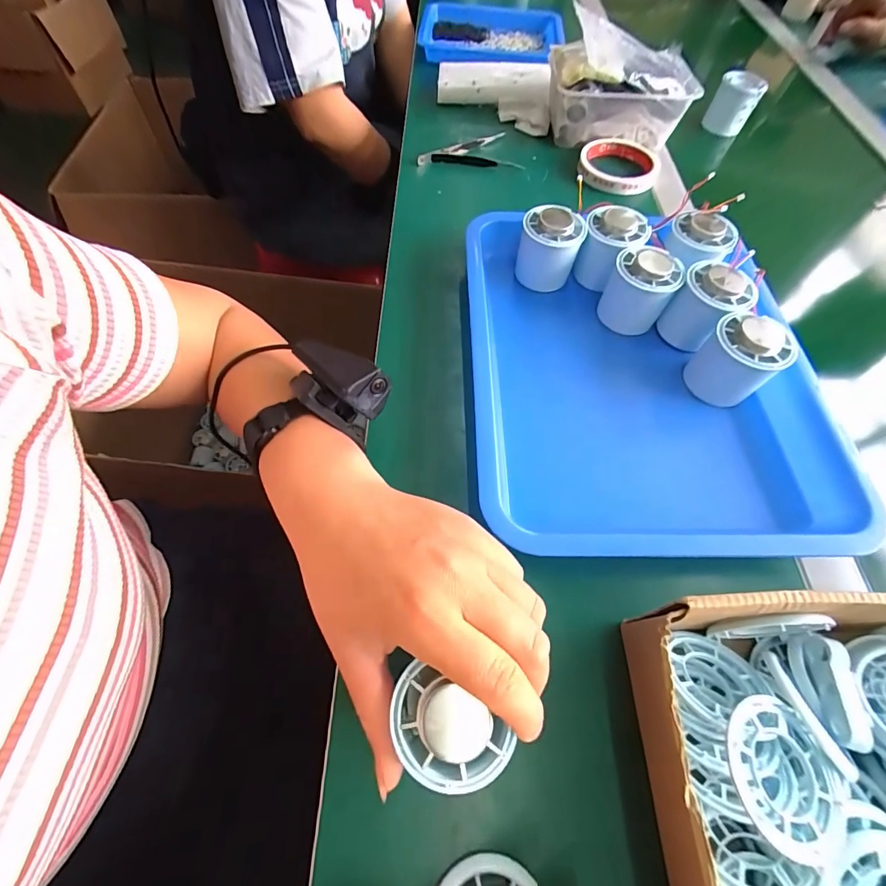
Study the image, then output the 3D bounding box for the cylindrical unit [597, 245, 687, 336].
[{"bbox_3d":[0.168,-0.133,0.357,0.050,0.062,0.053,2,60,-3],"label":"cylindrical unit"}]

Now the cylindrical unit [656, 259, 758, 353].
[{"bbox_3d":[0.215,-0.112,0.341,0.046,0.054,0.049,2,60,-3],"label":"cylindrical unit"}]

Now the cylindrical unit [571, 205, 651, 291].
[{"bbox_3d":[0.148,-0.173,0.372,0.050,0.054,0.051,2,60,-3],"label":"cylindrical unit"}]

